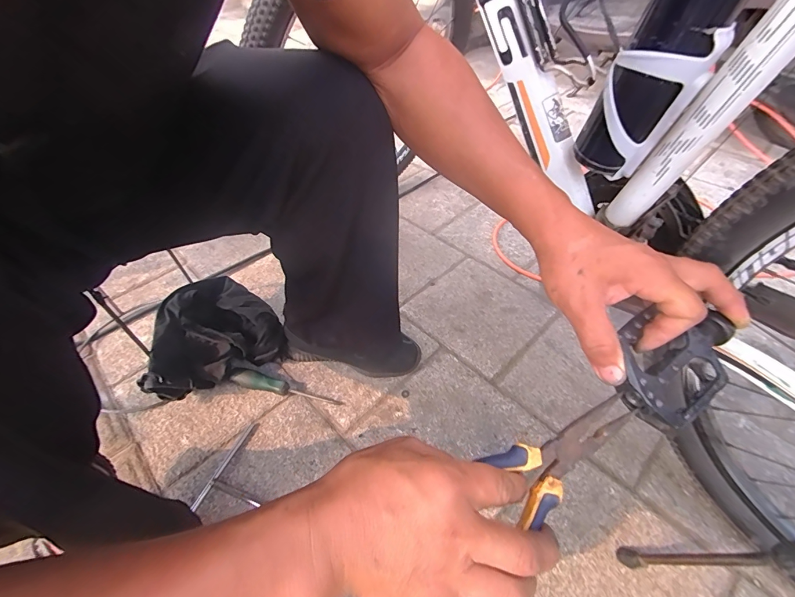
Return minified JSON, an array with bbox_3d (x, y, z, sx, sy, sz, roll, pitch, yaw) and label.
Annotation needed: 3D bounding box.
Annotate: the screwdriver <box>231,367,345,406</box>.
[{"bbox_3d":[-0.202,0.166,0.666,0.202,0.027,0.028,16,49,0],"label":"screwdriver"}]

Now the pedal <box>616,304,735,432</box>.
[{"bbox_3d":[0.230,0.048,0.307,0.114,0.019,0.085,-29,83,-18],"label":"pedal"}]

